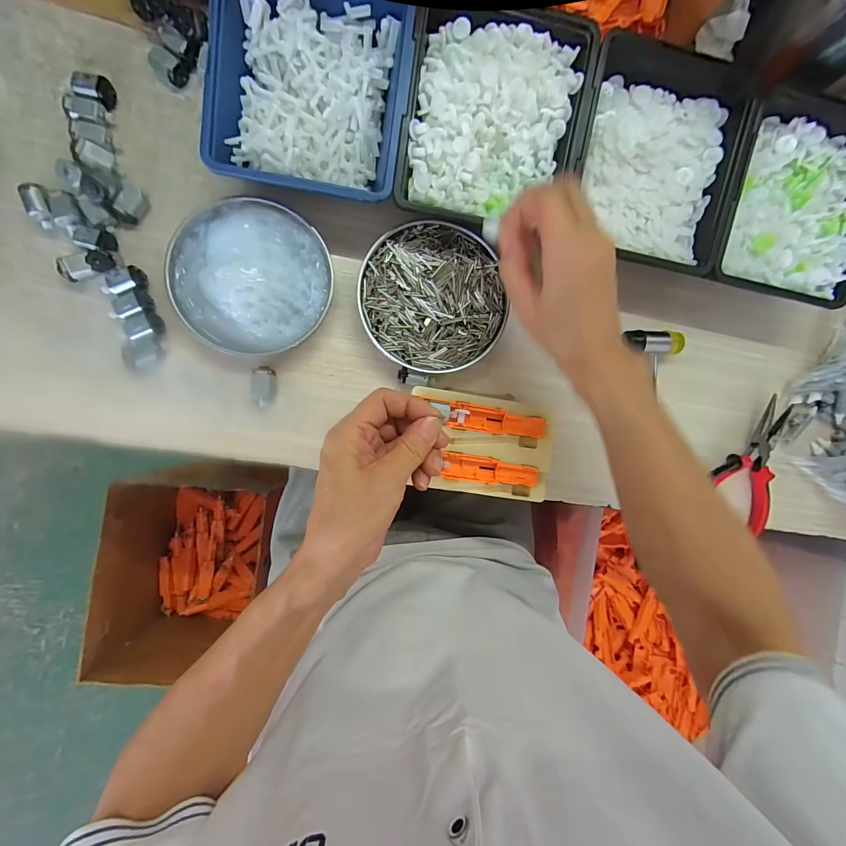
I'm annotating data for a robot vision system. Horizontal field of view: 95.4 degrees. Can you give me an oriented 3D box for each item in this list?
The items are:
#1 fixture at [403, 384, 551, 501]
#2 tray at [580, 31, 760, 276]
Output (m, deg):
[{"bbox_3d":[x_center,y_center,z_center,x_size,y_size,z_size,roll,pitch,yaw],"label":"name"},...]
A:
[{"bbox_3d":[0.056,0.020,0.361,0.125,0.017,0.091,8,90,-8],"label":"fixture"},{"bbox_3d":[0.201,-0.232,0.336,0.139,0.036,0.175,8,90,-8],"label":"tray"}]

